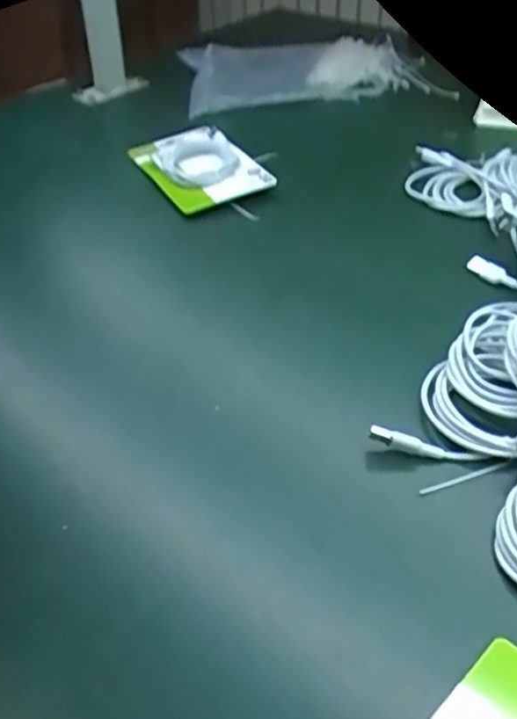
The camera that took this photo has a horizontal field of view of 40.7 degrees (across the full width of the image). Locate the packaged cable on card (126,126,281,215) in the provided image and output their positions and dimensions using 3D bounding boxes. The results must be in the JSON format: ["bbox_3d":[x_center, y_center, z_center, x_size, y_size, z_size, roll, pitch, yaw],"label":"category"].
[{"bbox_3d":[-0.062,-0.196,0.695,0.100,0.020,0.138,-24,45,-24],"label":"packaged cable on card"}]

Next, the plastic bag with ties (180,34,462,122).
[{"bbox_3d":[0.062,-0.366,0.880,0.321,0.043,0.194,-12,42,-11],"label":"plastic bag with ties"}]

